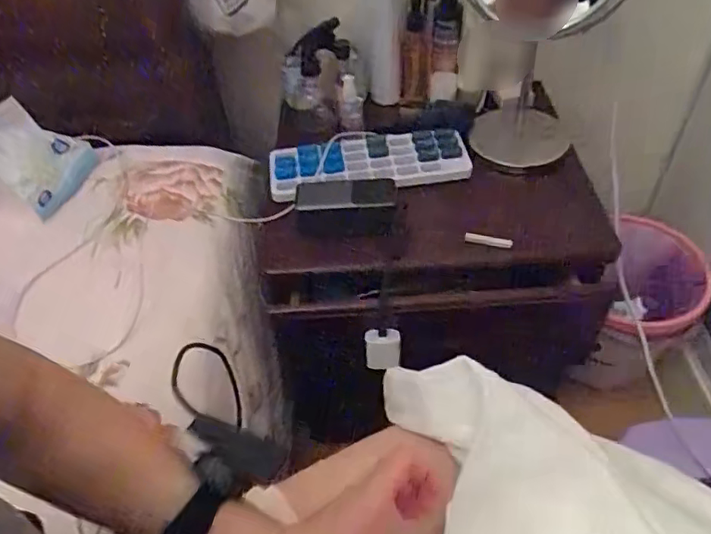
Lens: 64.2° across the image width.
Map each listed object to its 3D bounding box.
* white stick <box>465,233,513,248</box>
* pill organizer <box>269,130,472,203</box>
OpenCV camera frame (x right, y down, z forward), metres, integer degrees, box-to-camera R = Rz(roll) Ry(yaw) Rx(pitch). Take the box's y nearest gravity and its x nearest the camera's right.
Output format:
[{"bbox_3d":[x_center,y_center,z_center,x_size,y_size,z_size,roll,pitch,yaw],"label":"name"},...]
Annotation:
[{"bbox_3d":[0.166,-0.034,0.708,0.058,0.009,0.009,7,49,11],"label":"white stick"},{"bbox_3d":[0.016,-0.149,0.796,0.269,0.020,0.105,-8,48,-3],"label":"pill organizer"}]

